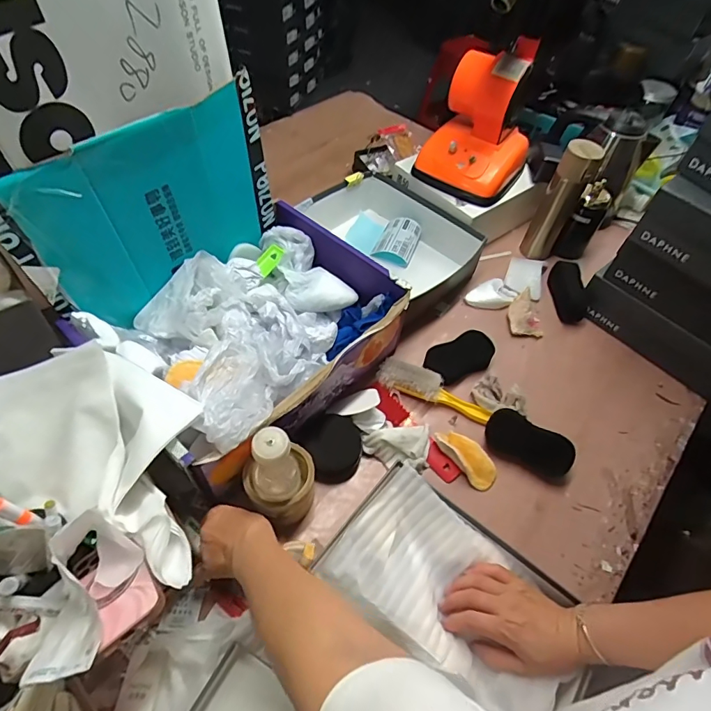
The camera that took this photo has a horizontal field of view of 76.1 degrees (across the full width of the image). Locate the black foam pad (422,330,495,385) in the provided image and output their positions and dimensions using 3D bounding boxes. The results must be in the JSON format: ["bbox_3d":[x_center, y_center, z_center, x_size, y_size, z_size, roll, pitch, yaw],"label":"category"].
[{"bbox_3d":[0.181,0.002,0.784,0.125,0.027,0.067,-23,60,-21],"label":"black foam pad"}]

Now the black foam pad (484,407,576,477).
[{"bbox_3d":[0.261,0.129,0.683,0.129,0.045,0.062,29,56,15],"label":"black foam pad"}]

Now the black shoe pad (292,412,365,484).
[{"bbox_3d":[-0.035,0.132,0.670,0.091,0.019,0.099,-37,81,-28],"label":"black shoe pad"}]

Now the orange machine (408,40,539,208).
[{"bbox_3d":[0.268,-0.470,0.900,0.179,0.206,0.252,33,57,17],"label":"orange machine"}]

